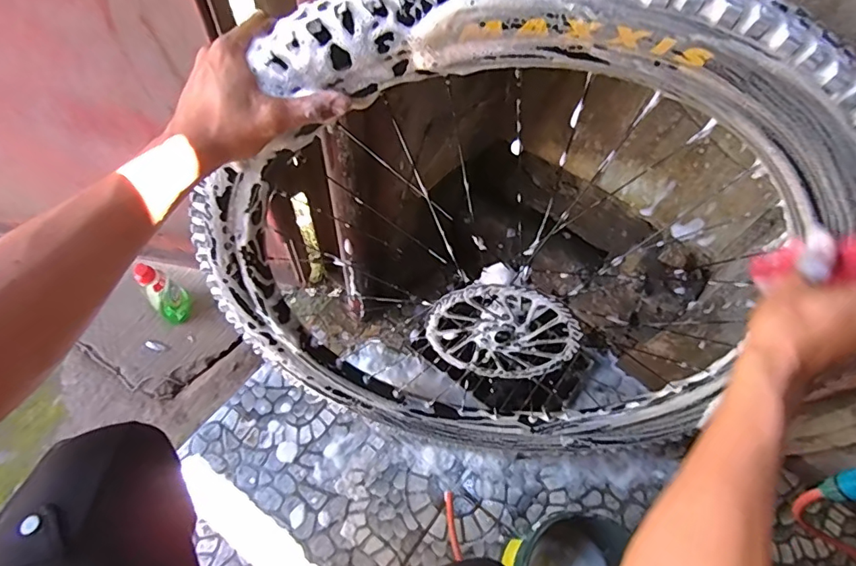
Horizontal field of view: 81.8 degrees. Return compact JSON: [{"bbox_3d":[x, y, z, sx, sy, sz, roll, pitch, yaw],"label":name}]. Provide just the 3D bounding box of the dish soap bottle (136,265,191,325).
[{"bbox_3d":[-0.469,0.019,0.879,0.038,0.157,0.060,29,65,11],"label":"dish soap bottle"}]

